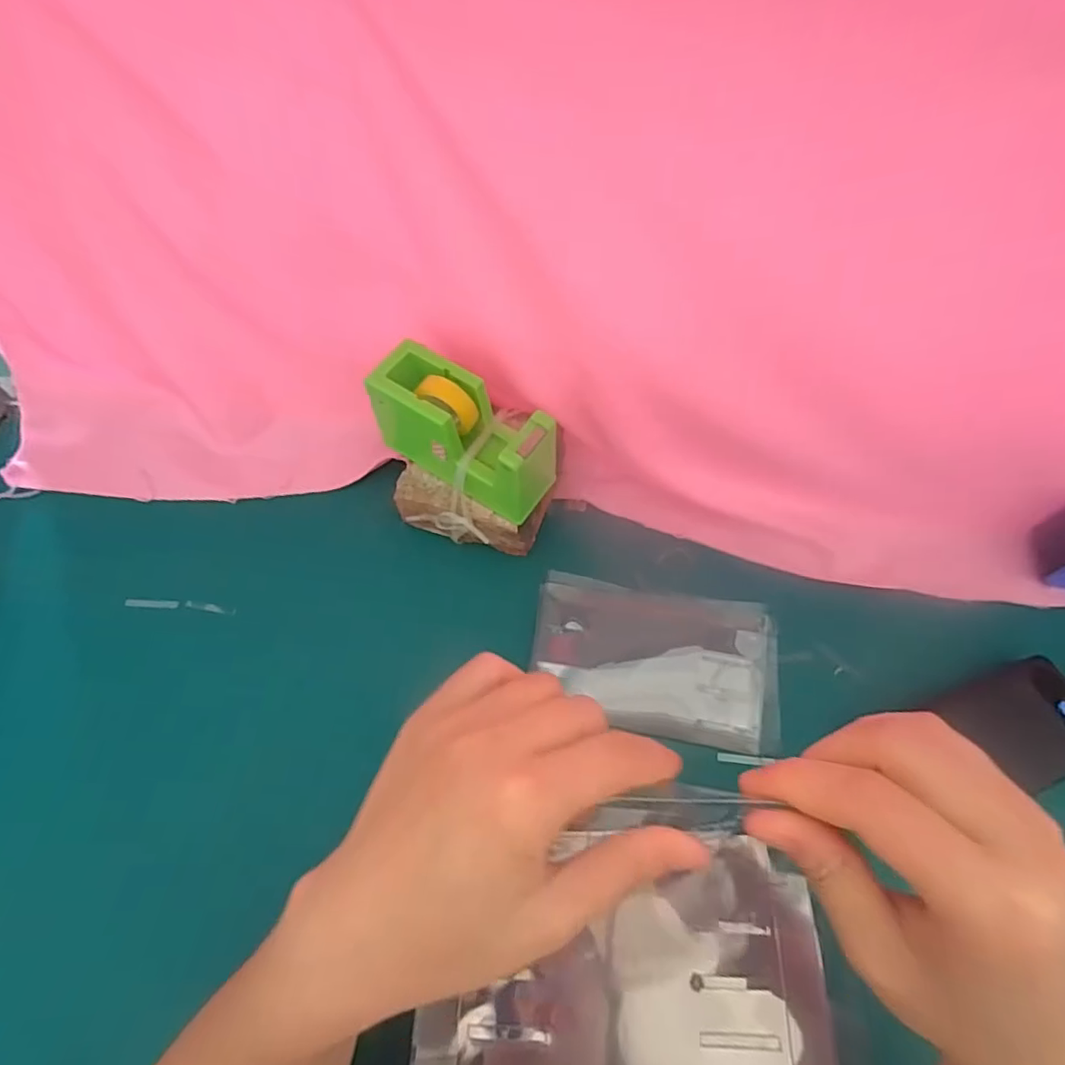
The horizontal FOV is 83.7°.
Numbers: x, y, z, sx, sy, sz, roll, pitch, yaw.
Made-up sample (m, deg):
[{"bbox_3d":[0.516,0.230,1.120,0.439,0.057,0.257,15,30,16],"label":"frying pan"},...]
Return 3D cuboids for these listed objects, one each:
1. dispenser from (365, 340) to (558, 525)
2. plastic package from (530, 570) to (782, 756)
[{"bbox_3d":[-0.049,-0.067,0.419,0.130,0.075,0.059,34,68,16],"label":"dispenser"},{"bbox_3d":[0.086,0.088,0.424,0.169,0.022,0.102,10,63,5],"label":"plastic package"}]

